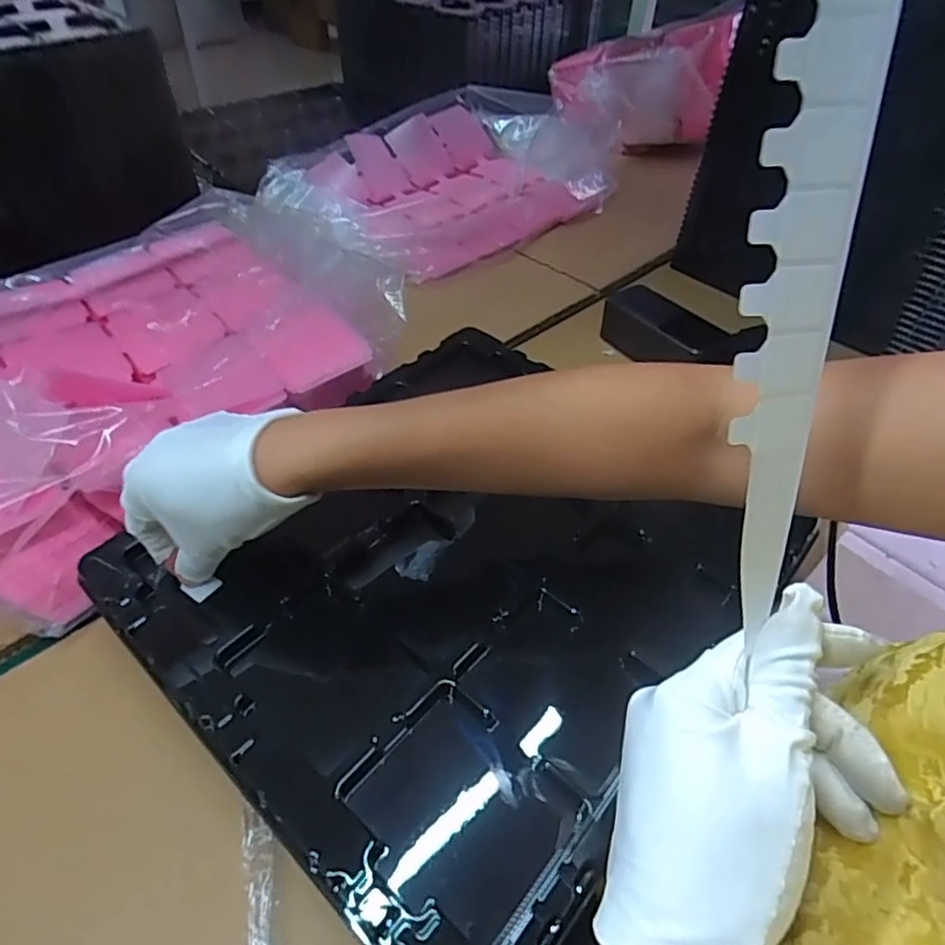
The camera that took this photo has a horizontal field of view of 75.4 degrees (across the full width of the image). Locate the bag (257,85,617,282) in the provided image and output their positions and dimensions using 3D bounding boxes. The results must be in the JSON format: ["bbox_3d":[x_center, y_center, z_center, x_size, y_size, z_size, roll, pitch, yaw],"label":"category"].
[{"bbox_3d":[-0.040,-0.410,0.840,0.451,0.077,0.319,-33,56,-29],"label":"bag"}]

